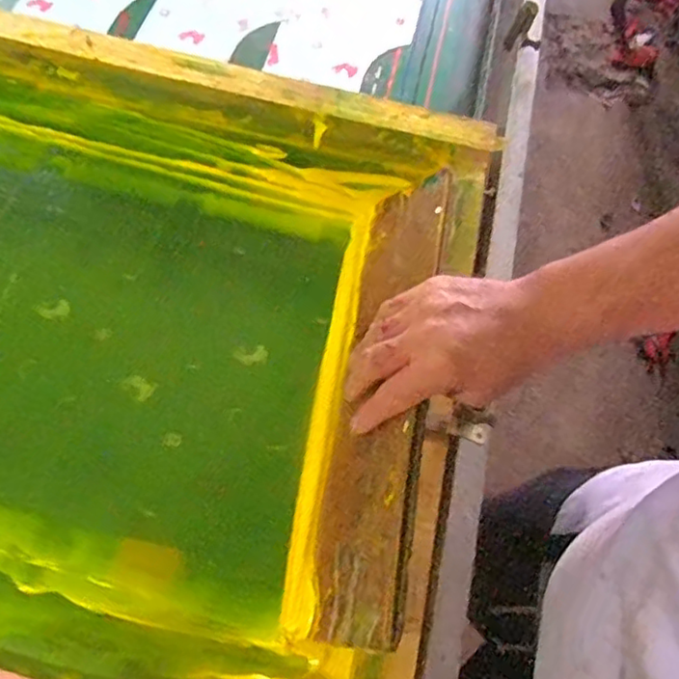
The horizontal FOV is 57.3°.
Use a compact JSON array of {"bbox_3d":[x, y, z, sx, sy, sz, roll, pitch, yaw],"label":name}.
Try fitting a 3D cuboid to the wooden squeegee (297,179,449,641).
[{"bbox_3d":[0.039,0.034,0.492,0.025,0.096,0.380,28,58,-30],"label":"wooden squeegee"}]

